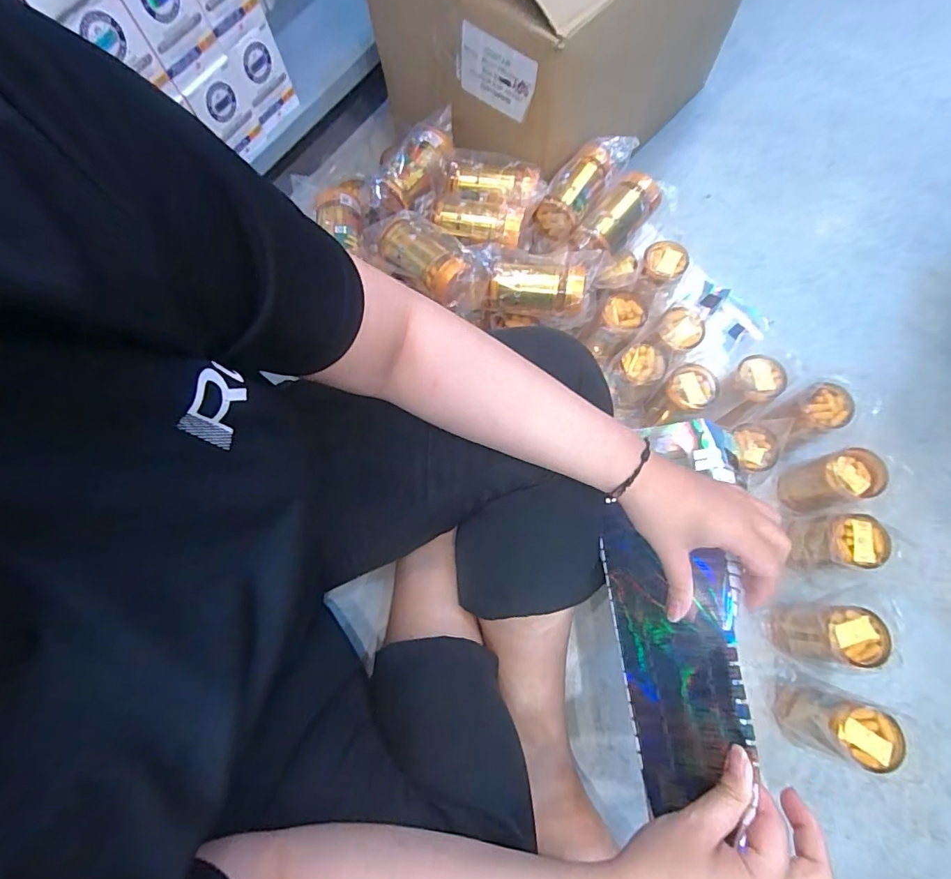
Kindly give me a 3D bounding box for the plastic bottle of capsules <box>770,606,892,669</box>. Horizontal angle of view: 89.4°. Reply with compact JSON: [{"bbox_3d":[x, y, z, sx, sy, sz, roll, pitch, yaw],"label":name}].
[{"bbox_3d":[0.359,0.204,0.500,0.057,0.109,0.053,3,72,3],"label":"plastic bottle of capsules"}]

